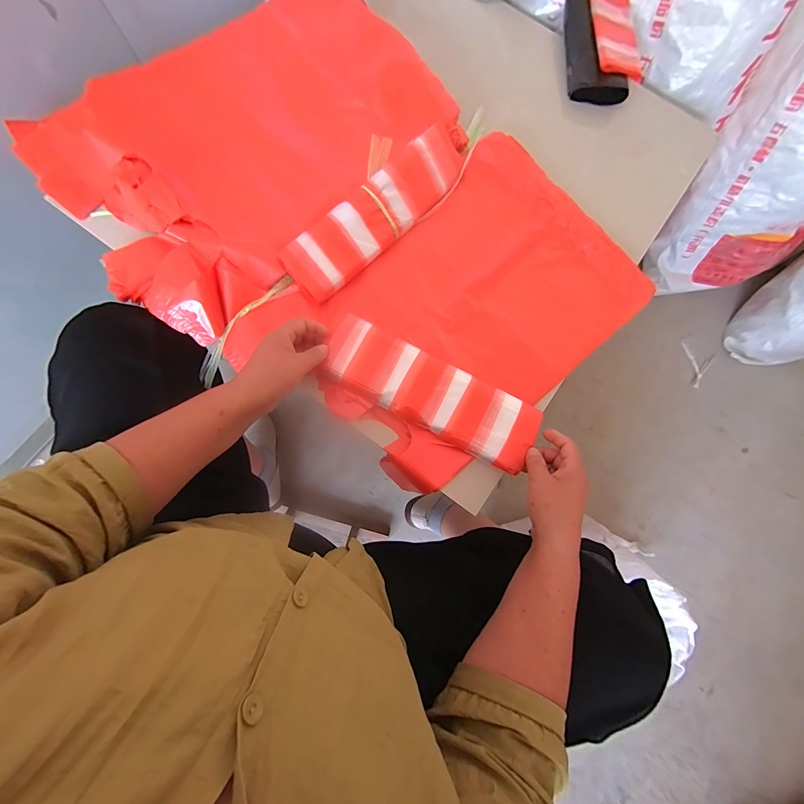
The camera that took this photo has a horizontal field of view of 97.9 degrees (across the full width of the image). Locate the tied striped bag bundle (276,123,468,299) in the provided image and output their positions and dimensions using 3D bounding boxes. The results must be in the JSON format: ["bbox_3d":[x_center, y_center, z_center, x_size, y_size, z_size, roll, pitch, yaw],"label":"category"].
[{"bbox_3d":[-0.032,-0.281,0.511,0.083,0.046,0.322,44,80,6],"label":"tied striped bag bundle"}]

